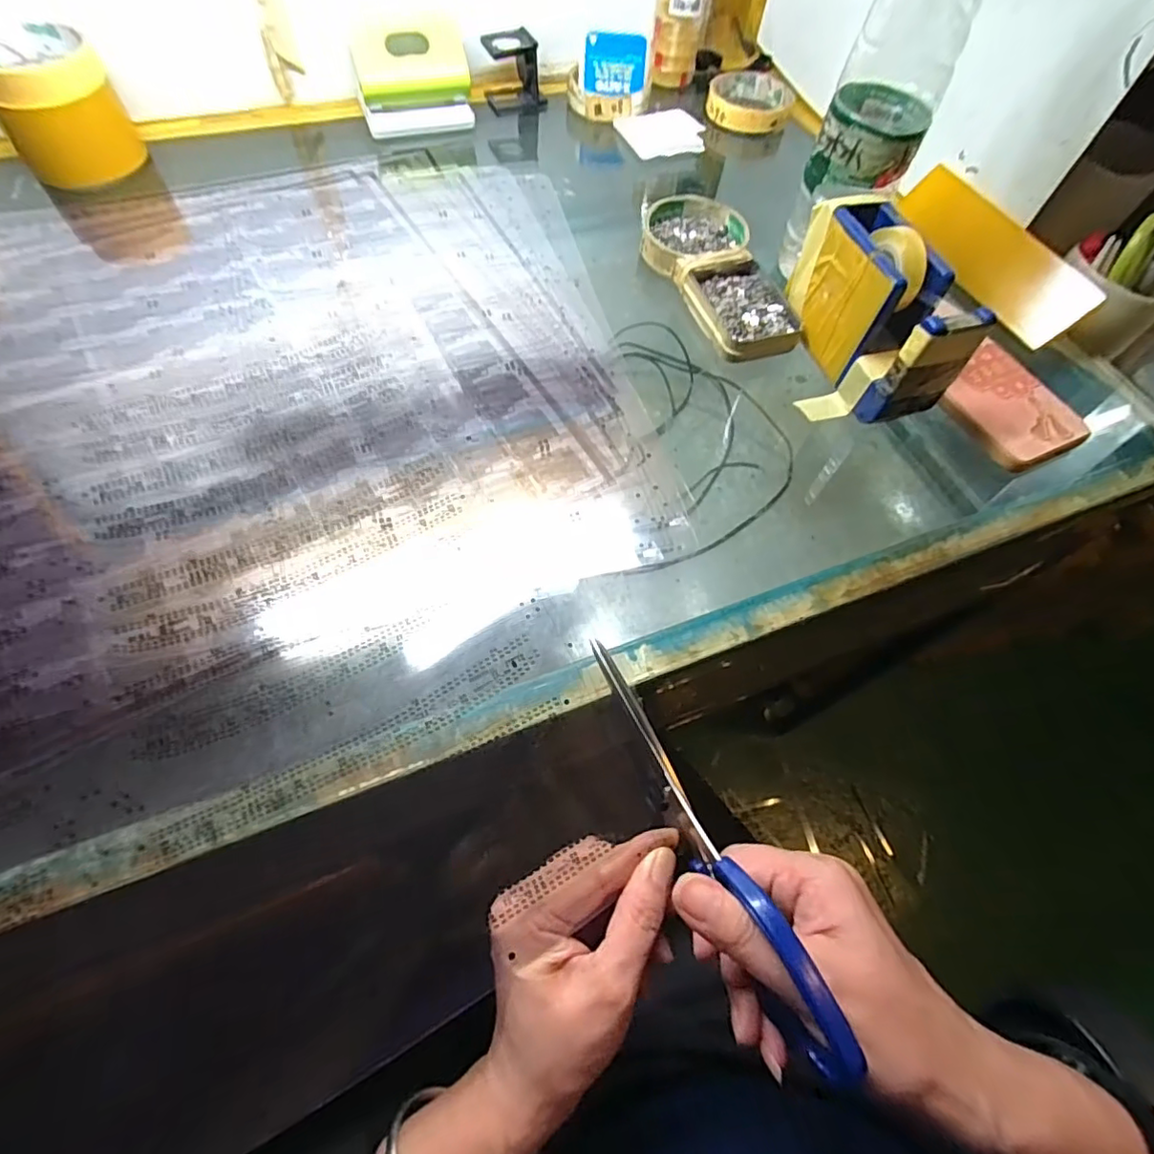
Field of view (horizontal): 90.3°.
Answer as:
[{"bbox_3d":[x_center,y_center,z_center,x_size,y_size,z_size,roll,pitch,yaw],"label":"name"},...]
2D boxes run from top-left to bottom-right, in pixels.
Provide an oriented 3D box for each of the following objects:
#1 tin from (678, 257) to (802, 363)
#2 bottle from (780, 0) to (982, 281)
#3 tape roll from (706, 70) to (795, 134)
[{"bbox_3d":[0.124,-0.199,0.426,0.069,0.015,0.090,-15,63,-12],"label":"tin"},{"bbox_3d":[0.199,-0.308,0.369,0.065,0.208,0.069,-32,68,-20],"label":"bottle"},{"bbox_3d":[0.179,-0.494,0.594,0.084,0.021,0.094,22,62,8],"label":"tape roll"}]

